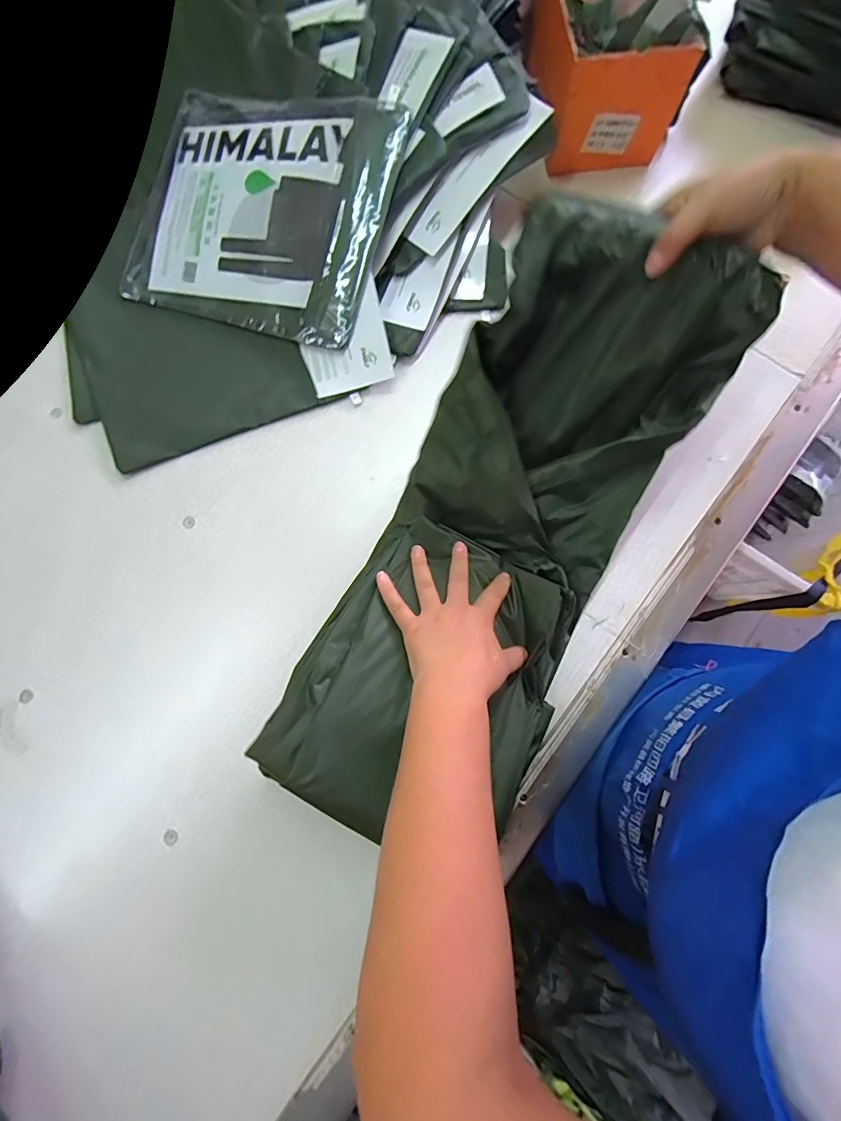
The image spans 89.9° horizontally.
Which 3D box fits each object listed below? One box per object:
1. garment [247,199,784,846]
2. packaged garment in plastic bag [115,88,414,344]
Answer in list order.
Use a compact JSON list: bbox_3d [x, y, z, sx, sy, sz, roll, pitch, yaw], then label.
[{"bbox_3d":[0.077,-0.015,0.395,0.237,0.133,0.534,32,90,6],"label":"garment"},{"bbox_3d":[-0.196,-0.416,0.508,0.308,0.020,0.261,18,96,11],"label":"packaged garment in plastic bag"}]

